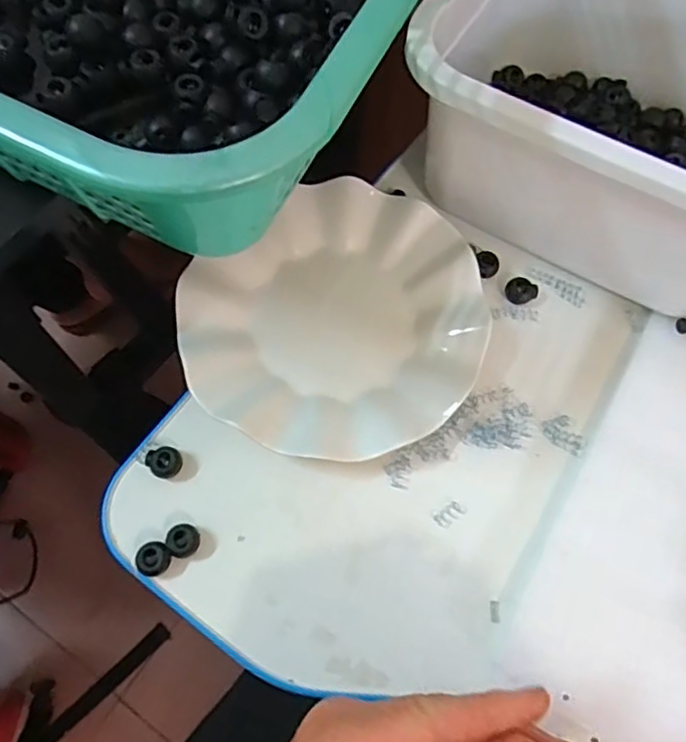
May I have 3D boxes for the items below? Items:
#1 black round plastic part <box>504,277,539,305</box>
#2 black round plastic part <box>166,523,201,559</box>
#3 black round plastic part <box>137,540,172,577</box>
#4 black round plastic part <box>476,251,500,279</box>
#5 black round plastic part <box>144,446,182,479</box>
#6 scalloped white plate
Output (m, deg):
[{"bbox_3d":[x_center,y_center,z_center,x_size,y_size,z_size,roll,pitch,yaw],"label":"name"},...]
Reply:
[{"bbox_3d":[0.115,-0.052,0.402,0.018,0.008,0.017,1,68,-3],"label":"black round plastic part"},{"bbox_3d":[-0.086,0.092,0.336,0.015,0.013,0.017,-34,74,-15],"label":"black round plastic part"},{"bbox_3d":[-0.101,0.100,0.331,0.017,0.011,0.018,1,68,-3],"label":"black round plastic part"},{"bbox_3d":[0.094,-0.070,0.405,0.016,0.008,0.021,20,71,6],"label":"black round plastic part"},{"bbox_3d":[-0.102,0.051,0.352,0.019,0.013,0.017,34,70,10],"label":"black round plastic part"},{"bbox_3d":[-0.001,-0.032,0.380,0.181,0.020,0.167,1,68,-3],"label":"scalloped white plate"}]

